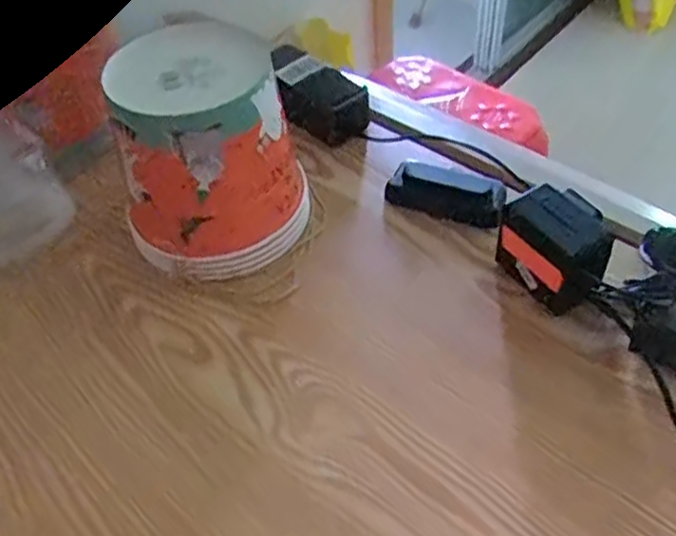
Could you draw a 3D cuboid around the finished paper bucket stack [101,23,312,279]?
[{"bbox_3d":[-0.107,-0.095,0.586,0.152,0.157,0.144,-11,48,-7],"label":"finished paper bucket stack"}]

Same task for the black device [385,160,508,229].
[{"bbox_3d":[0.101,-0.070,0.641,0.110,0.025,0.051,19,51,20],"label":"black device"}]

